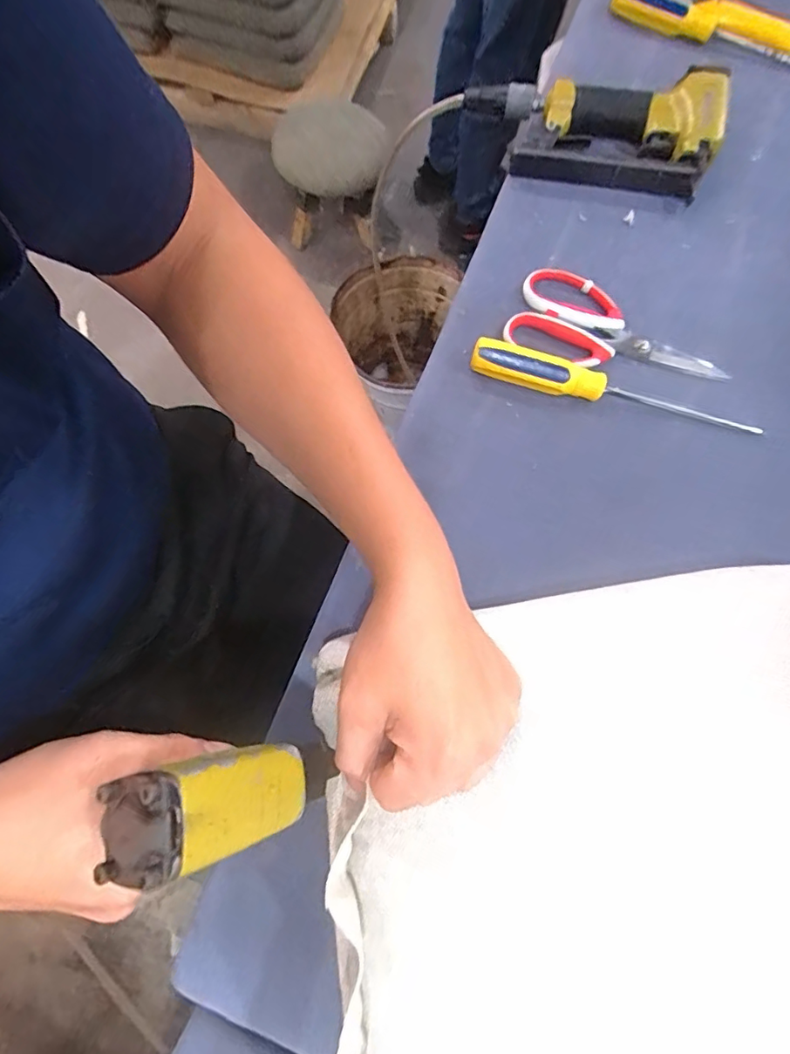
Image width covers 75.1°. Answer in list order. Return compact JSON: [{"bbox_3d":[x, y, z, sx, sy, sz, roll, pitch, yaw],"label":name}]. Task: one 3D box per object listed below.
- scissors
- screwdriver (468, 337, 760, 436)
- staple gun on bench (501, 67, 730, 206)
[{"bbox_3d":[0.199,-0.174,0.461,0.186,0.014,0.089,23,75,5],"label":"scissors"},{"bbox_3d":[0.183,-0.114,0.430,0.242,0.029,0.025,18,74,3],"label":"screwdriver"},{"bbox_3d":[0.225,-0.404,0.513,0.182,0.051,0.134,20,75,4],"label":"staple gun on bench"}]

